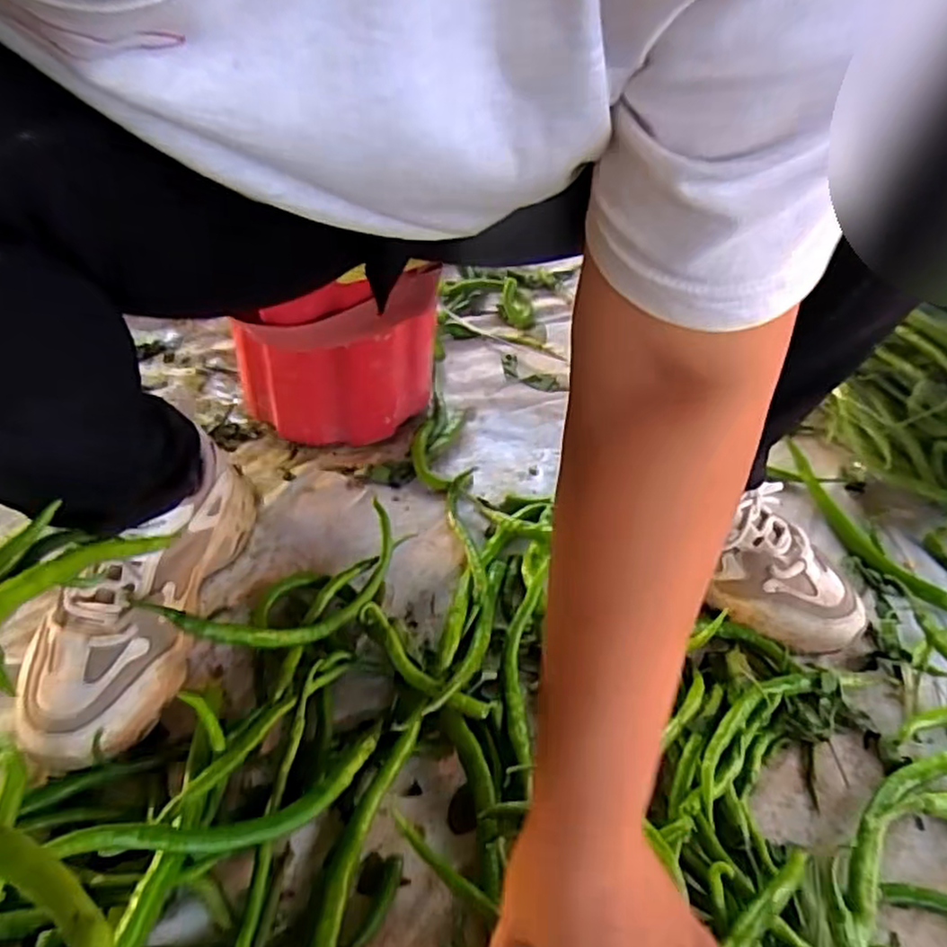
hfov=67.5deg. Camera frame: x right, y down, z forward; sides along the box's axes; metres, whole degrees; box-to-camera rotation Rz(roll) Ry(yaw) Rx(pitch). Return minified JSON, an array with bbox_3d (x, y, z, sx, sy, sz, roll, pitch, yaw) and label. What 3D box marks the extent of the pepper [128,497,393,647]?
[{"bbox_3d":[-0.128,0.084,0.506,0.189,0.013,0.076,-23,86,-40],"label":"pepper"}]

